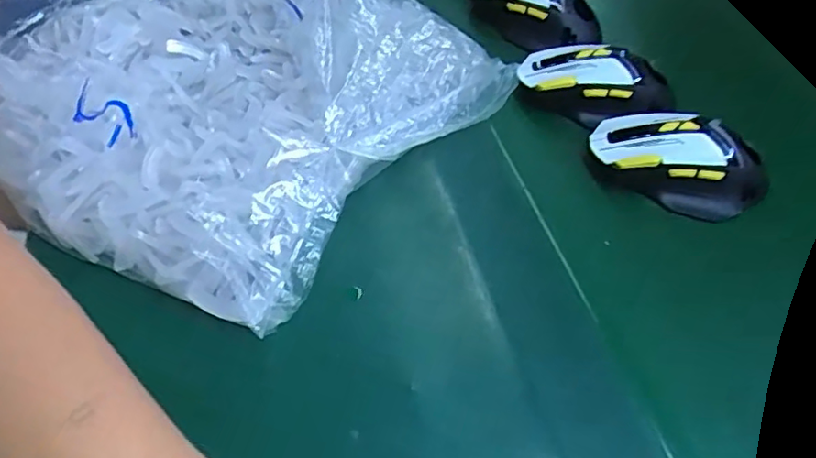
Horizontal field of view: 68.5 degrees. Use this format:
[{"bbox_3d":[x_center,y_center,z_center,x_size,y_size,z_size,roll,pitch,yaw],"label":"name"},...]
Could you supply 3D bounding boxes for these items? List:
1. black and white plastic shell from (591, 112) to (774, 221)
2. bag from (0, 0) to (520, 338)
[{"bbox_3d":[0.182,-0.045,0.394,0.119,0.036,0.066,18,51,11],"label":"black and white plastic shell"},{"bbox_3d":[-0.122,-0.117,0.410,0.315,0.067,0.314,28,54,19],"label":"bag"}]

